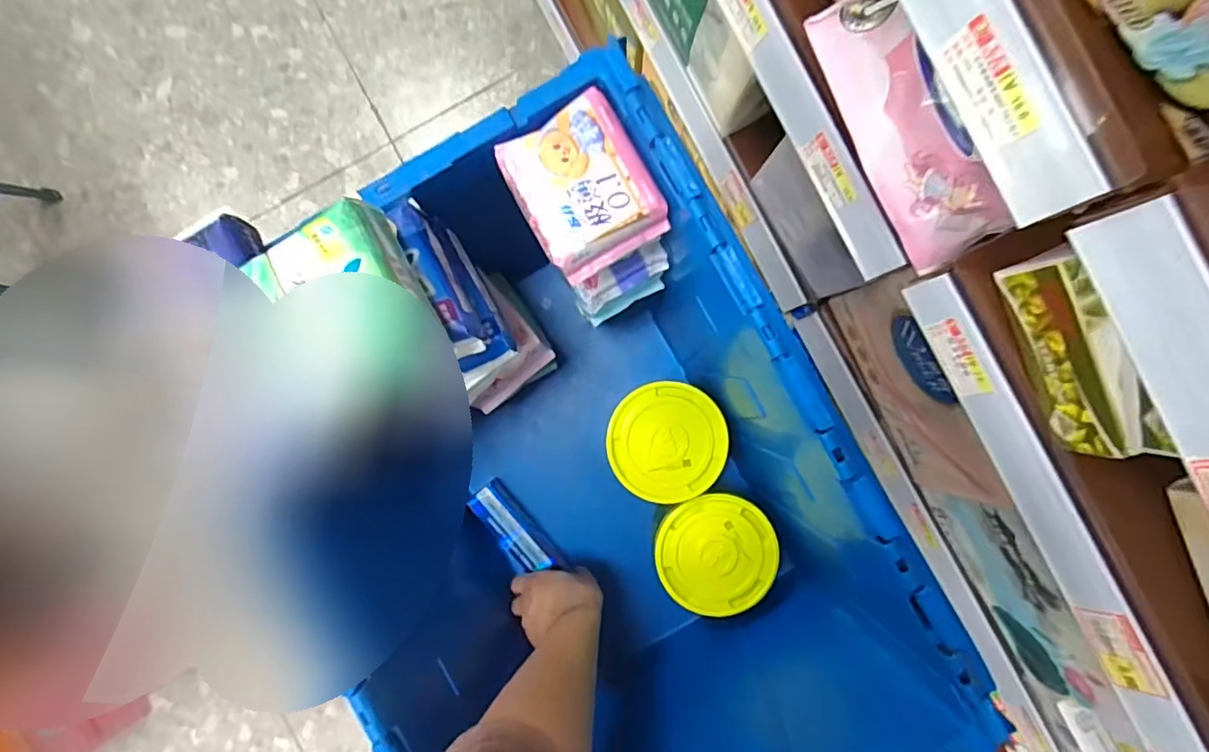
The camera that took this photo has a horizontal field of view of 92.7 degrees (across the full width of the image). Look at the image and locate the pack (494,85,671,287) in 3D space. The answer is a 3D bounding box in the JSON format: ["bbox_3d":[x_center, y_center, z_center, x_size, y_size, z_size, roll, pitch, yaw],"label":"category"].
[{"bbox_3d":[-0.015,-0.141,0.434,0.096,0.038,0.109,-27,90,1],"label":"pack"}]

